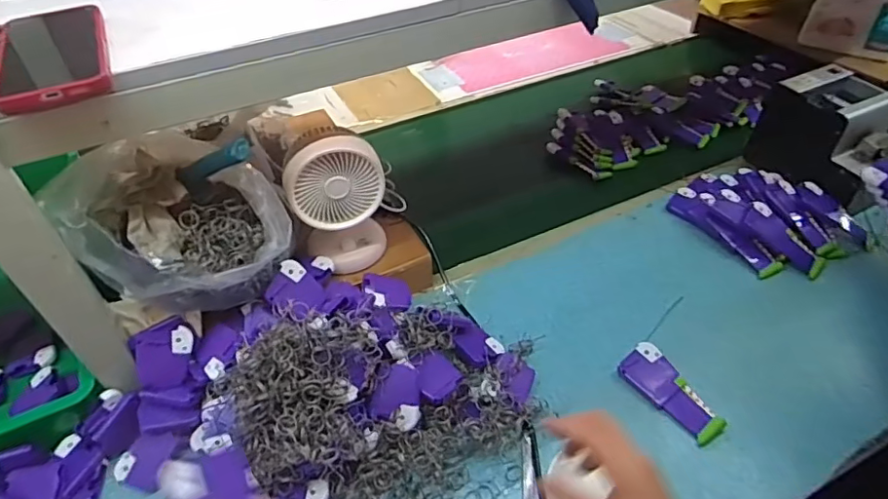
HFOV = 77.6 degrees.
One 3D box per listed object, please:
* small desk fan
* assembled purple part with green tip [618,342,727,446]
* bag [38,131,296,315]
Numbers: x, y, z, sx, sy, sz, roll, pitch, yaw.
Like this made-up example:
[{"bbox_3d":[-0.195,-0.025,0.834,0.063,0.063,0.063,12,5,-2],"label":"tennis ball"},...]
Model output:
[{"bbox_3d":[-0.127,-0.066,0.669,0.105,0.169,0.096,-12,44,-8],"label":"small desk fan"},{"bbox_3d":[0.254,0.159,0.613,0.047,0.026,0.119,-27,48,-22],"label":"assembled purple part with green tip"},{"bbox_3d":[-0.272,-0.023,0.583,0.195,0.153,0.153,-27,48,-23],"label":"bag"}]

